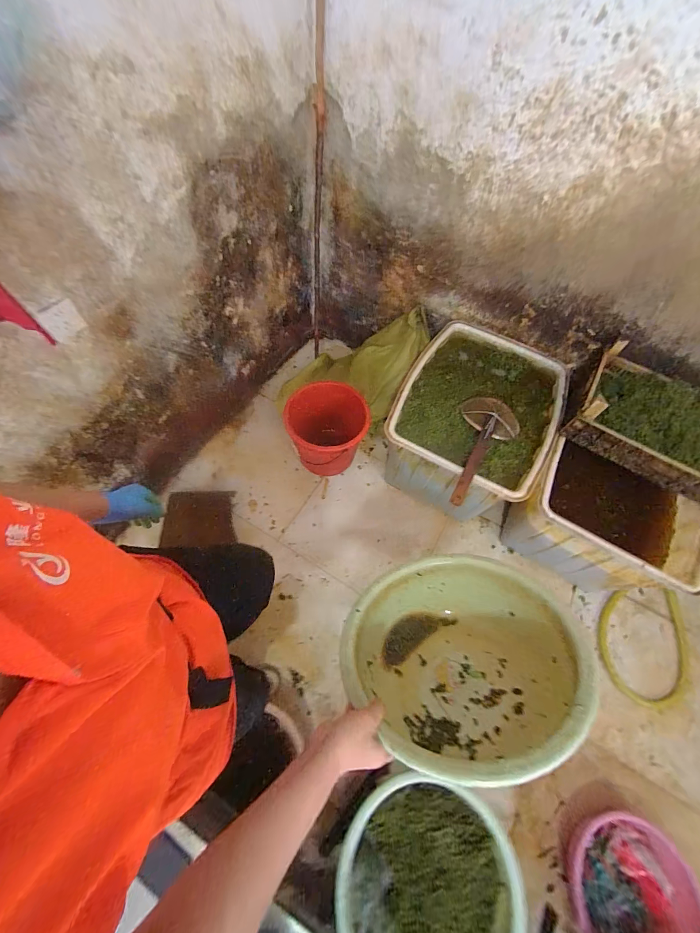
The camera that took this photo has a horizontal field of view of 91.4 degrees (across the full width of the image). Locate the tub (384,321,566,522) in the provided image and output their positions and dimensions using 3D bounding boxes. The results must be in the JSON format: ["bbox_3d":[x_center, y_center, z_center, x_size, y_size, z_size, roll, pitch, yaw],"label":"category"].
[{"bbox_3d":[0.500,-0.167,1.488,0.582,0.430,0.783,26,66,9],"label":"tub"}]

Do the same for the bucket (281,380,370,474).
[{"bbox_3d":[-0.081,-0.155,1.539,0.295,0.325,0.339,2,65,-1],"label":"bucket"}]

